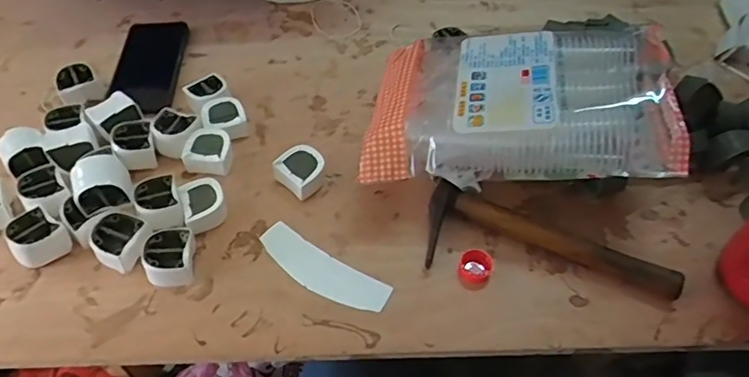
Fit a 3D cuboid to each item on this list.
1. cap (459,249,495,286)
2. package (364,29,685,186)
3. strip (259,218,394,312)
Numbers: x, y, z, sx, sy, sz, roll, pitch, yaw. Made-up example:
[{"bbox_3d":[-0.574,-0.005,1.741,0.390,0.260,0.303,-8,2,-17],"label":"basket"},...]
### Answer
[{"bbox_3d":[0.096,0.072,0.516,0.029,0.016,0.031,0,52,0],"label":"cap"},{"bbox_3d":[0.141,-0.091,0.564,0.286,0.088,0.226,-2,42,17],"label":"package"},{"bbox_3d":[-0.052,0.077,0.525,0.139,0.004,0.041,28,59,22],"label":"strip"}]

